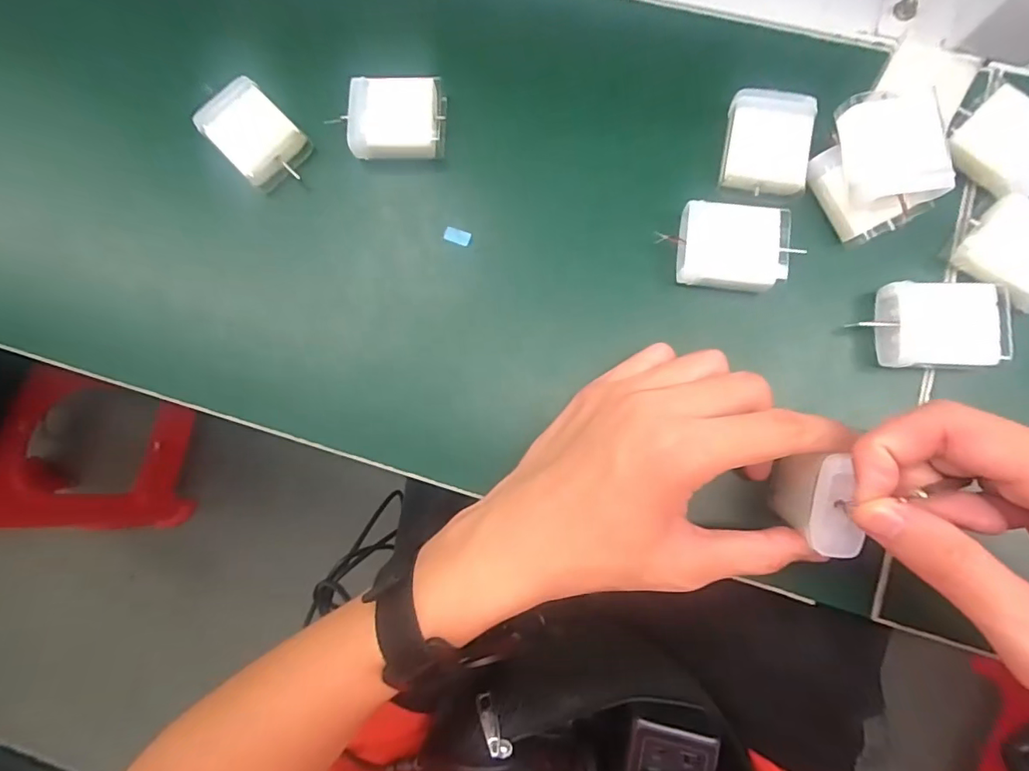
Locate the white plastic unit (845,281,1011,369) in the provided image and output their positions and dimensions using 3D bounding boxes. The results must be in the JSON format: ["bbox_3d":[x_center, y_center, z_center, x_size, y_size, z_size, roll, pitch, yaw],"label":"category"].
[{"bbox_3d":[0.211,-0.029,0.247,0.058,0.022,0.041,-1,82,3],"label":"white plastic unit"}]

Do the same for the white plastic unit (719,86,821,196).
[{"bbox_3d":[0.133,-0.126,0.265,0.042,0.017,0.051,6,82,4],"label":"white plastic unit"}]

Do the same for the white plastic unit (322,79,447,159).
[{"bbox_3d":[-0.066,-0.148,0.278,0.052,0.016,0.045,3,82,4],"label":"white plastic unit"}]

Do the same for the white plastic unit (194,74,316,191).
[{"bbox_3d":[-0.147,-0.142,0.282,0.054,0.012,0.040,44,88,-11],"label":"white plastic unit"}]

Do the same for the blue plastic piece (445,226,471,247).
[{"bbox_3d":[-0.031,-0.083,0.279,0.014,0.004,0.008,18,83,6],"label":"blue plastic piece"}]

